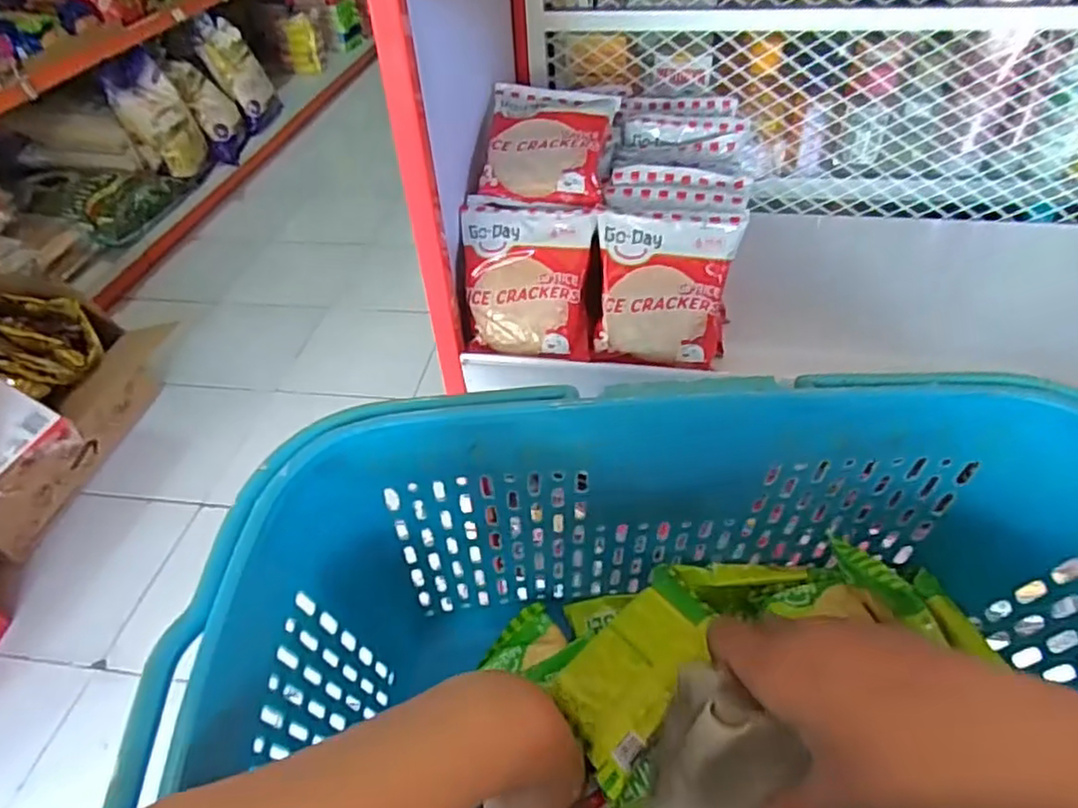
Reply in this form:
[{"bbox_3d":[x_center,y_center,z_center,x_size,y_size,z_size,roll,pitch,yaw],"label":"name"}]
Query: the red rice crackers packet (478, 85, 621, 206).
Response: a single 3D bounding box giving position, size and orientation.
[{"bbox_3d":[0.006,-0.187,0.478,0.092,0.025,0.115,6,66,8],"label":"red rice crackers packet"}]

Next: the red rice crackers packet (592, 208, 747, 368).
[{"bbox_3d":[0.086,-0.078,0.452,0.088,0.098,0.035,4,17,8],"label":"red rice crackers packet"}]

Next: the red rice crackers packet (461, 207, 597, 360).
[{"bbox_3d":[-0.009,-0.083,0.459,0.089,0.097,0.020,6,9,12],"label":"red rice crackers packet"}]

